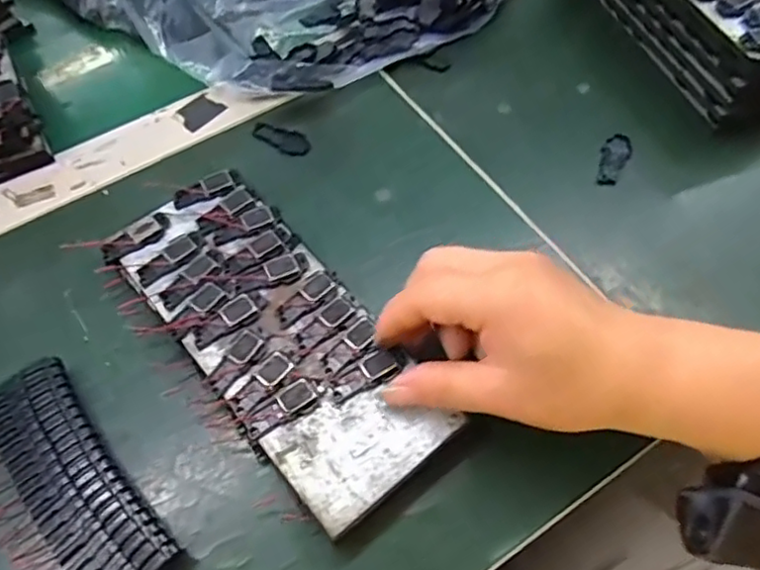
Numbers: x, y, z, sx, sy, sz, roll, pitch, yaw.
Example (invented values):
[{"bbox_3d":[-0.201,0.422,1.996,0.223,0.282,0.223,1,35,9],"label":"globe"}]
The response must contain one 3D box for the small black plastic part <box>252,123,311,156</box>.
[{"bbox_3d":[-0.062,-0.091,0.401,0.039,0.004,0.017,19,61,11],"label":"small black plastic part"}]

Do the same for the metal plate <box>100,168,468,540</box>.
[{"bbox_3d":[-0.053,0.020,0.316,0.080,0.007,0.193,-33,65,-18],"label":"metal plate"}]

